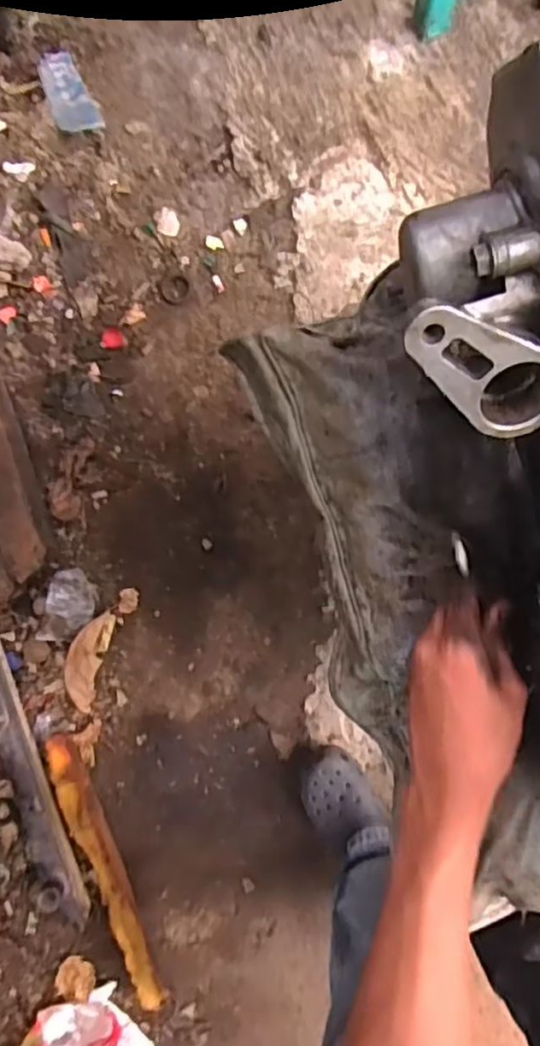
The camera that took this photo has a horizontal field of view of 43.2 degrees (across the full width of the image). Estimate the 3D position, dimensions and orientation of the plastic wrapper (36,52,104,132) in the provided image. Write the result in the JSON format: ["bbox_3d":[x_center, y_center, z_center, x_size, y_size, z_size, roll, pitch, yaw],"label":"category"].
[{"bbox_3d":[-0.333,-0.702,1.114,0.066,0.018,0.139,-25,85,6],"label":"plastic wrapper"}]

